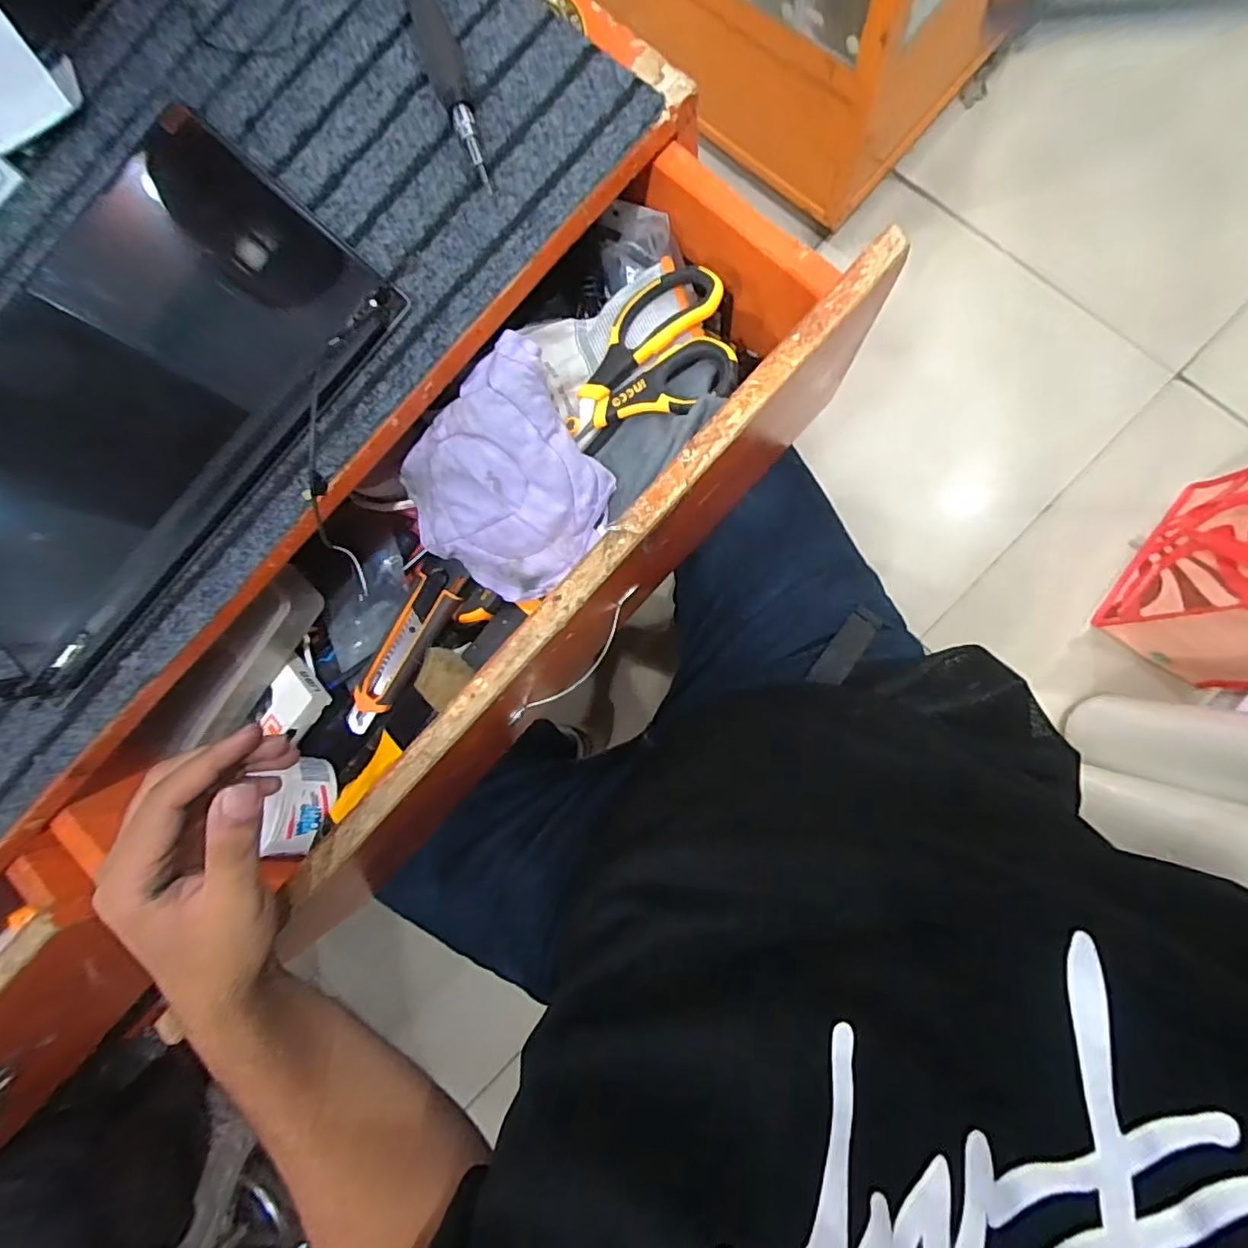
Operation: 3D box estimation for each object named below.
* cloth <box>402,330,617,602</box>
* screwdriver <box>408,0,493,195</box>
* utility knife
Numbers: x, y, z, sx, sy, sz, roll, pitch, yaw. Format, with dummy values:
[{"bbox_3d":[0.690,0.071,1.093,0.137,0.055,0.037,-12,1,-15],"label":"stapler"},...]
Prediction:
[{"bbox_3d":[-0.074,-0.087,0.388,0.124,0.027,0.155,42,125,-14],"label":"cloth"},{"bbox_3d":[-0.102,-0.316,0.333,0.020,0.022,0.141,-18,84,7],"label":"screwdriver"},{"bbox_3d":[-0.175,0.024,0.461,0.037,0.027,0.146,37,92,9],"label":"utility knife"}]

